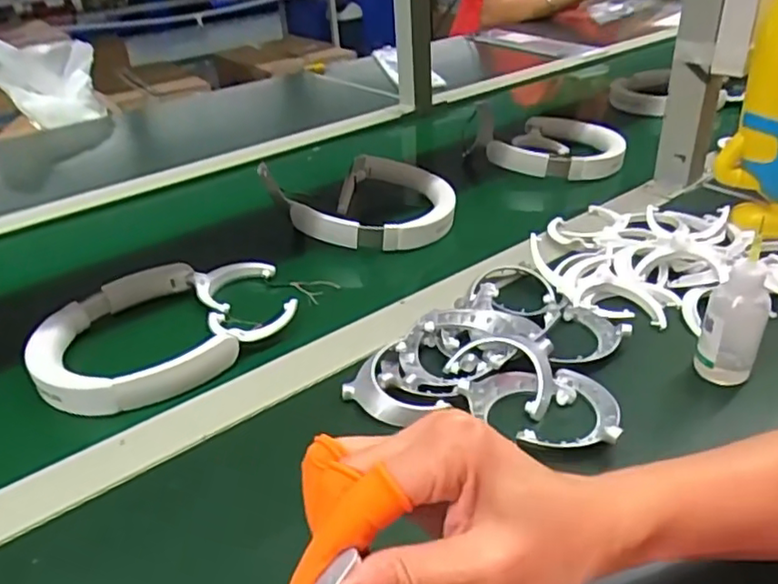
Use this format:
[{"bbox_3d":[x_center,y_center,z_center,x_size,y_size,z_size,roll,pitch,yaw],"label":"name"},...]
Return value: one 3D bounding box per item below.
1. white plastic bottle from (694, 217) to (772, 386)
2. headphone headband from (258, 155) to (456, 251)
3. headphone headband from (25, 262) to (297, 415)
[{"bbox_3d":[0.227,0.009,0.414,0.033,0.099,0.036,18,38,29],"label":"white plastic bottle"},{"bbox_3d":[-0.032,-0.092,0.654,0.192,0.060,0.128,0,33,5],"label":"headphone headband"},{"bbox_3d":[-0.177,0.024,0.510,0.196,0.030,0.145,-21,37,-25],"label":"headphone headband"}]

